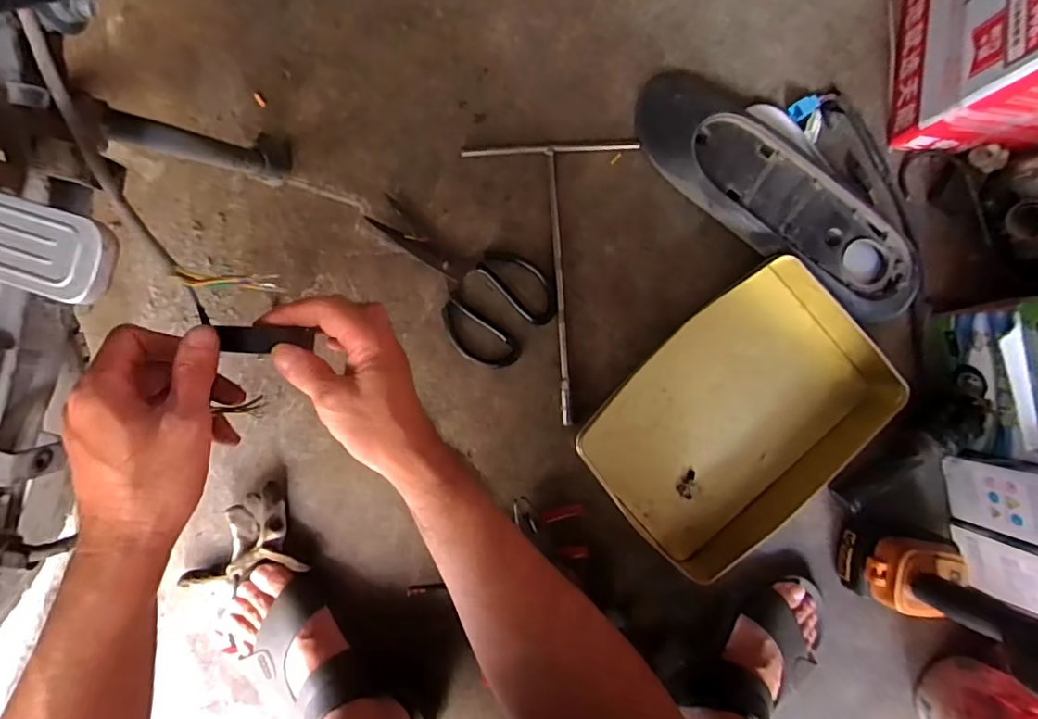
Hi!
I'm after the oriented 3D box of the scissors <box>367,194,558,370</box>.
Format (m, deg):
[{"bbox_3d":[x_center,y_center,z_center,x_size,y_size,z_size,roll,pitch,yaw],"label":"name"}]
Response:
[{"bbox_3d":[-0.062,-0.094,0.564,0.117,0.010,0.210,-45,93,-3],"label":"scissors"}]

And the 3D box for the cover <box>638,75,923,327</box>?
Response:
[{"bbox_3d":[0.283,-0.178,0.568,0.367,0.045,0.139,35,88,-3],"label":"cover"}]

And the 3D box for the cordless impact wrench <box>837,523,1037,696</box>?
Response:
[{"bbox_3d":[0.424,0.230,0.476,0.156,0.229,0.078,25,88,-3],"label":"cordless impact wrench"}]

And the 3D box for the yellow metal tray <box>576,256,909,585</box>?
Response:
[{"bbox_3d":[0.231,0.057,0.563,0.314,0.055,0.222,-44,93,-3],"label":"yellow metal tray"}]

